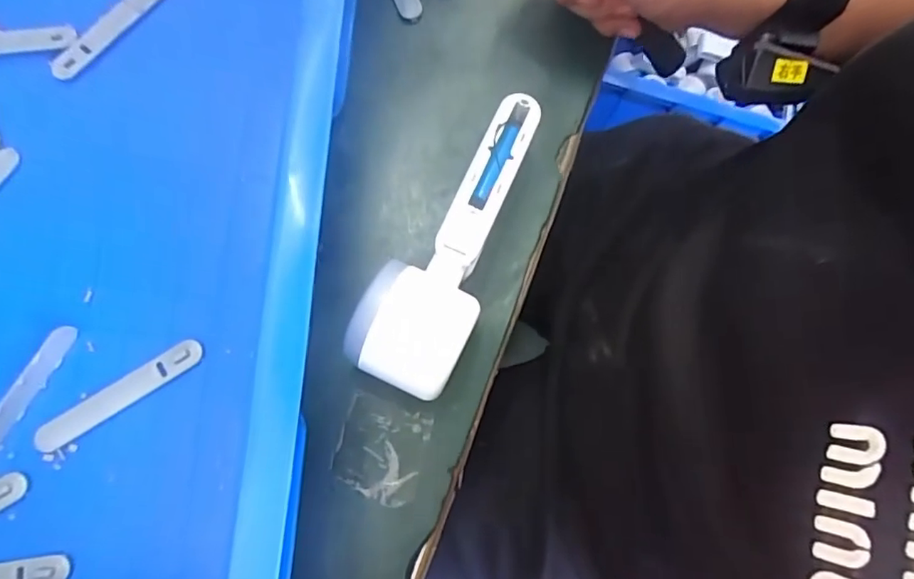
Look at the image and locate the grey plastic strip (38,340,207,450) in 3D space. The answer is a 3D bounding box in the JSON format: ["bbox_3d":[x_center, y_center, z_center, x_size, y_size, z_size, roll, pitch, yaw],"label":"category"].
[{"bbox_3d":[-0.180,0.057,0.297,0.094,0.005,0.014,-31,82,-7],"label":"grey plastic strip"}]

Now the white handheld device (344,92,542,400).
[{"bbox_3d":[0.006,-0.026,0.301,0.054,0.042,0.171,27,80,3],"label":"white handheld device"}]

